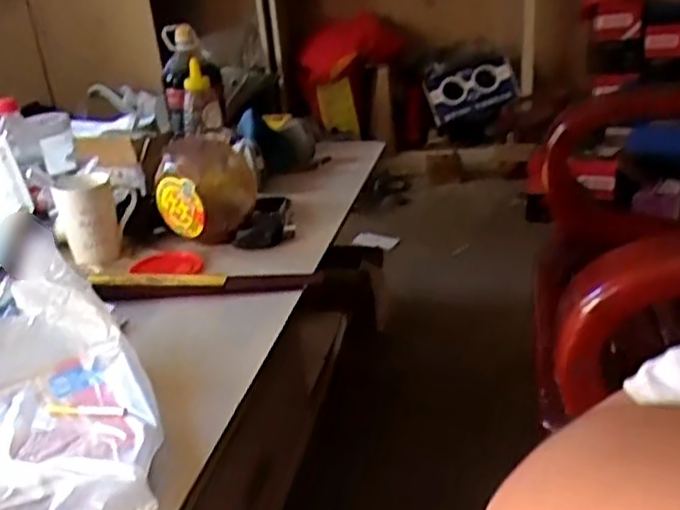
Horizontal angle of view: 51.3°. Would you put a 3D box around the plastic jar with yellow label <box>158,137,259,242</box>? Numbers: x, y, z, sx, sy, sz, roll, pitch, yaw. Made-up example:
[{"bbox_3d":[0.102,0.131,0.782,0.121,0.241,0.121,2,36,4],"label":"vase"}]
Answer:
[{"bbox_3d":[-0.202,-0.100,1.082,0.152,0.141,0.142,-9,25,-10],"label":"plastic jar with yellow label"}]

